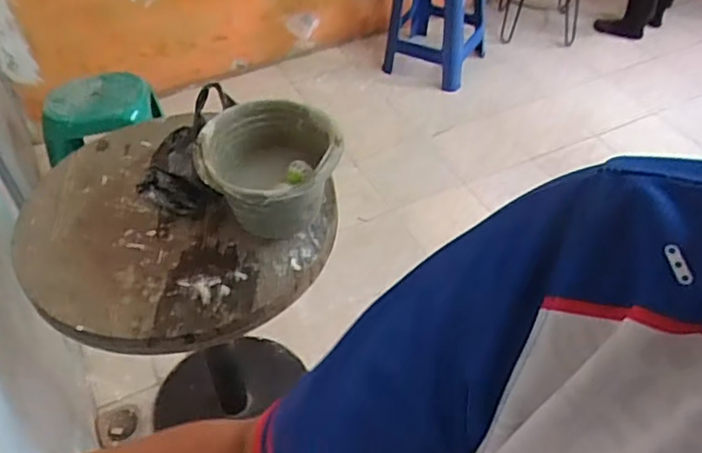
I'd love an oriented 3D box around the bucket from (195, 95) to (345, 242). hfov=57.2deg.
[{"bbox_3d":[-0.138,-0.085,1.130,0.230,0.169,0.231,-1,47,1],"label":"bucket"}]

